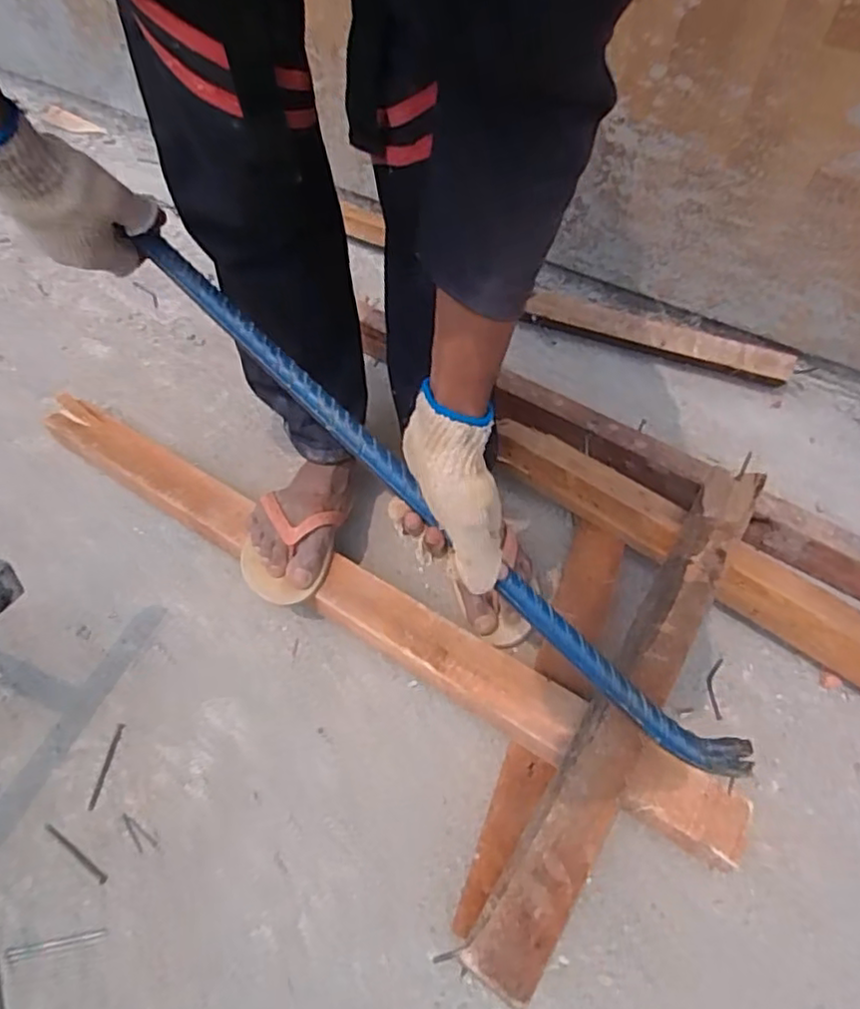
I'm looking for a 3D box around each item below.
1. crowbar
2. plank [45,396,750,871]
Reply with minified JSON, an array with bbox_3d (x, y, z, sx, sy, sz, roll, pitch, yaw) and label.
[{"bbox_3d":[-0.007,-0.013,0.498,0.589,0.033,0.030,43,64,7],"label":"crowbar"},{"bbox_3d":[-0.108,0.081,0.690,0.861,0.049,0.075,28,59,21],"label":"plank"}]

